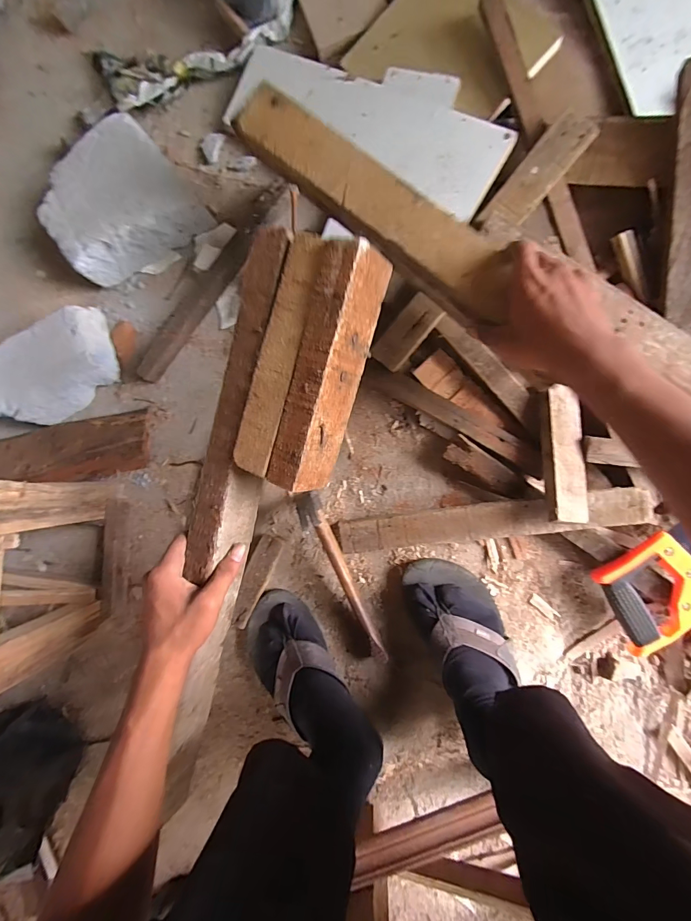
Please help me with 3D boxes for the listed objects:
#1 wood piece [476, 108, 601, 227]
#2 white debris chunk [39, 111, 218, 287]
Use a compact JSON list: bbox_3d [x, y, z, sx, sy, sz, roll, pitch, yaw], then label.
[{"bbox_3d":[0.233,-0.348,0.473,0.049,0.023,0.163,41,93,6],"label":"wood piece"},{"bbox_3d":[-0.337,-0.383,0.569,0.216,0.074,0.179,-29,86,7],"label":"white debris chunk"}]

